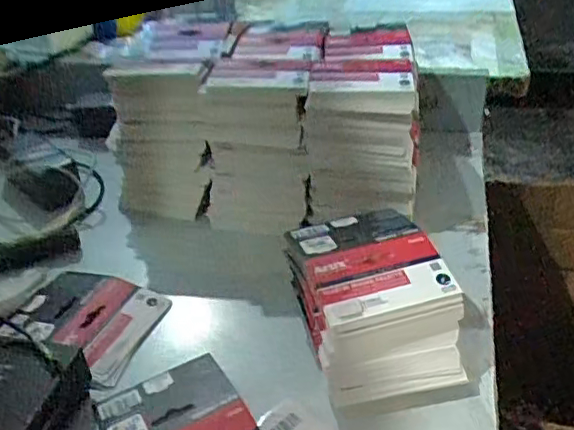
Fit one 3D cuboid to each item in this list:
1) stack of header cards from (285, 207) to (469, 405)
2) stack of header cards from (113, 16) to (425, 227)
[{"bbox_3d":[0.062,0.071,0.468,0.109,0.093,0.147,-12,34,-12],"label":"stack of header cards"},{"bbox_3d":[-0.017,-0.101,0.672,0.313,0.169,0.209,5,34,12],"label":"stack of header cards"}]

